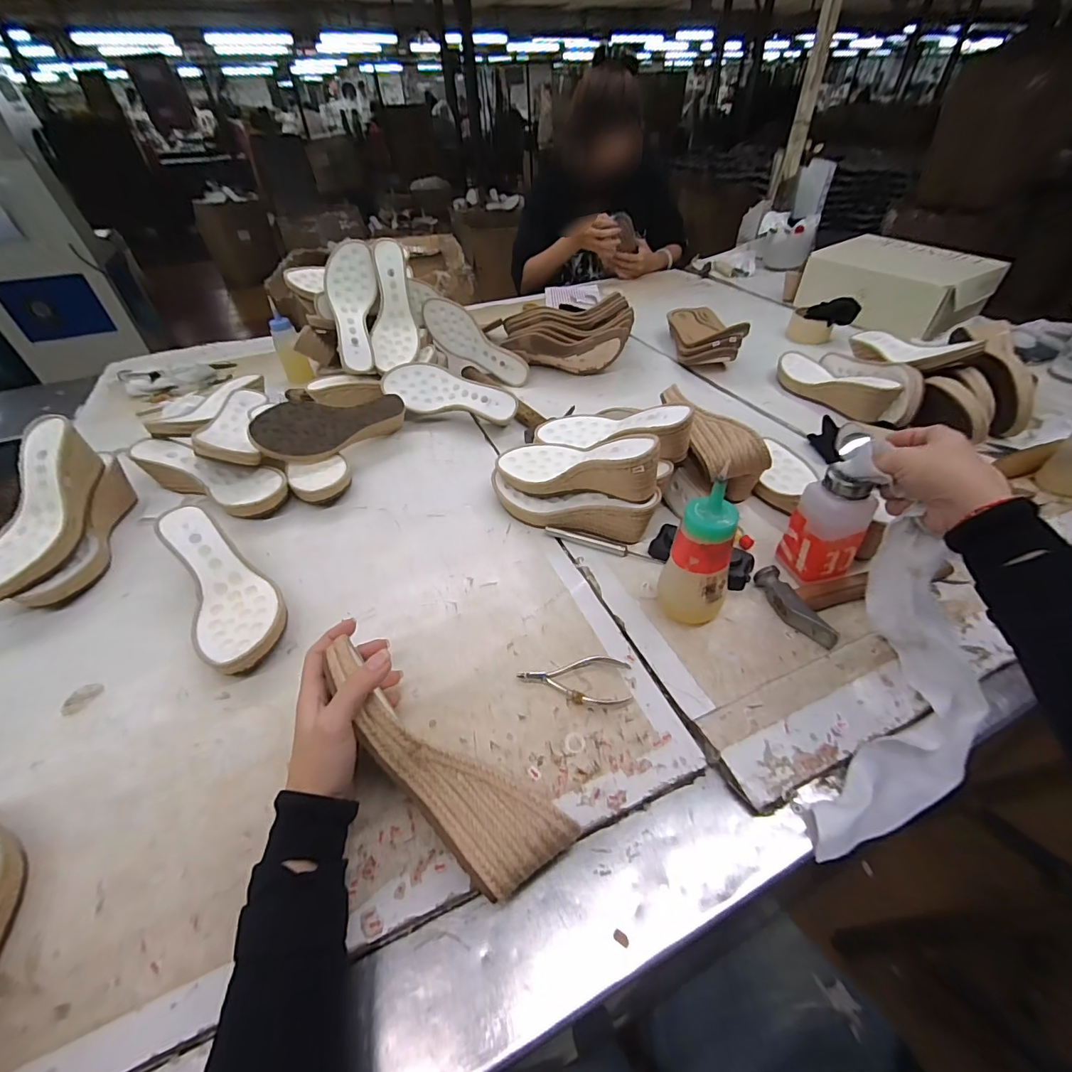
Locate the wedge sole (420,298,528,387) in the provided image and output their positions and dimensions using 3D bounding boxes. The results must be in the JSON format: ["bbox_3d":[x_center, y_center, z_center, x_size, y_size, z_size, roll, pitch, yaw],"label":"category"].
[{"bbox_3d":[-0.113,-0.360,0.867,0.226,0.080,0.040,36,46,-4],"label":"wedge sole"}]

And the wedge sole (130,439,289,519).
[{"bbox_3d":[-0.431,-0.085,0.621,0.218,0.064,0.082,16,46,18],"label":"wedge sole"}]

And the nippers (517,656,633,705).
[{"bbox_3d":[0.038,0.133,0.417,0.101,0.008,0.046,-6,41,-5],"label":"nippers"}]

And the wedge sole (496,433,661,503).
[{"bbox_3d":[0.052,-0.081,0.549,0.225,0.066,0.077,9,38,44],"label":"wedge sole"}]

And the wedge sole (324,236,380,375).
[{"bbox_3d":[-0.302,-0.381,0.756,0.078,0.038,0.219,-4,83,-2],"label":"wedge sole"}]

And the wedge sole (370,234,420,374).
[{"bbox_3d":[-0.242,-0.390,0.775,0.073,0.221,0.047,-2,2,0],"label":"wedge sole"}]

